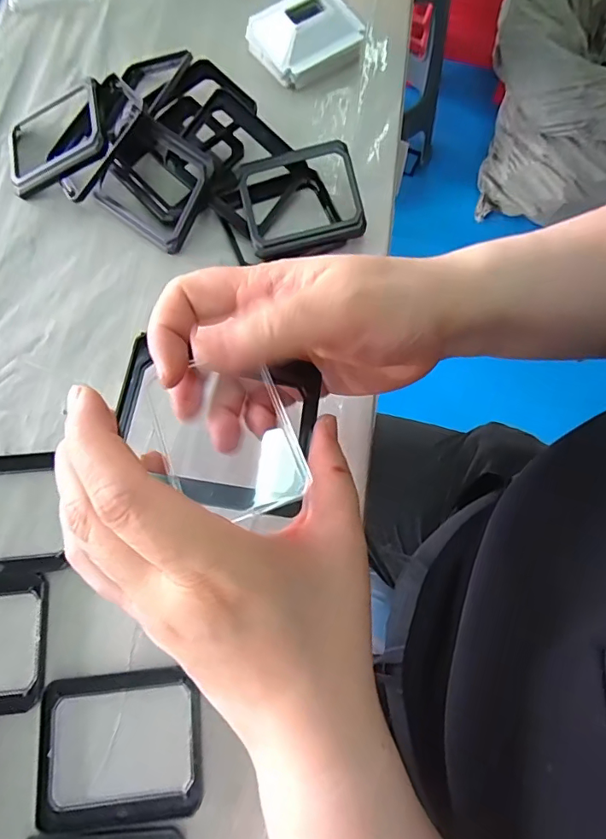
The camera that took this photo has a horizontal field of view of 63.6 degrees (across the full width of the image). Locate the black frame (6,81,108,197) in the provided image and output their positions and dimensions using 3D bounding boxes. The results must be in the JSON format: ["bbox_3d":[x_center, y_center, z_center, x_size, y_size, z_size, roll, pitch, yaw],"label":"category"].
[{"bbox_3d":[-0.173,-0.197,0.346,0.080,0.015,0.074,-17,71,15],"label":"black frame"}]

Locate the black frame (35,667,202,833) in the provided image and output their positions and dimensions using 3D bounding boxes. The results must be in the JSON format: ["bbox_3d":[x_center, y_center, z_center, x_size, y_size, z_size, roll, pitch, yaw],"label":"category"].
[{"bbox_3d":[-0.094,0.169,0.252,0.080,0.007,0.069,-4,73,-2],"label":"black frame"}]

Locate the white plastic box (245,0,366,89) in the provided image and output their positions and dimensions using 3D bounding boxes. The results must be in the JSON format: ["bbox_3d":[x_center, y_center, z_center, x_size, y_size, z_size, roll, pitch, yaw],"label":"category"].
[{"bbox_3d":[0.004,-0.301,0.382,0.077,0.031,0.059,-32,76,-10],"label":"white plastic box"}]

